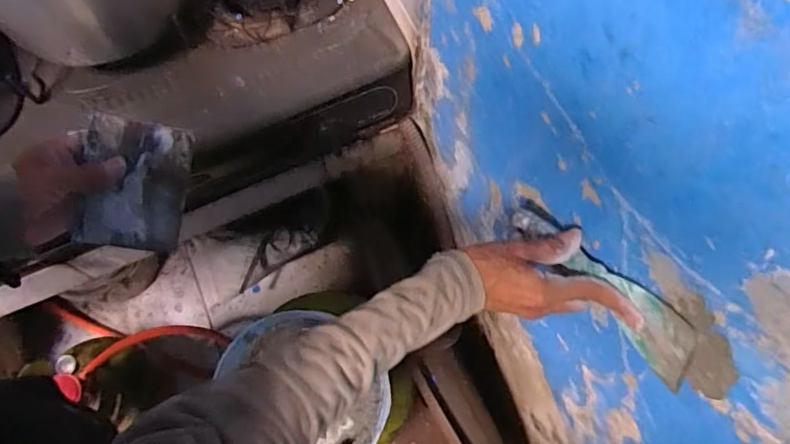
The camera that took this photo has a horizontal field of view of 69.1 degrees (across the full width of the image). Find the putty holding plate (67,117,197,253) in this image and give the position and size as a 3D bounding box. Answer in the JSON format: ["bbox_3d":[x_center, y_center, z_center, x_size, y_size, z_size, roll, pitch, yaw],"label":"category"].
[{"bbox_3d":[-0.240,-0.032,0.533,0.085,0.015,0.118,10,96,-17],"label":"putty holding plate"}]

